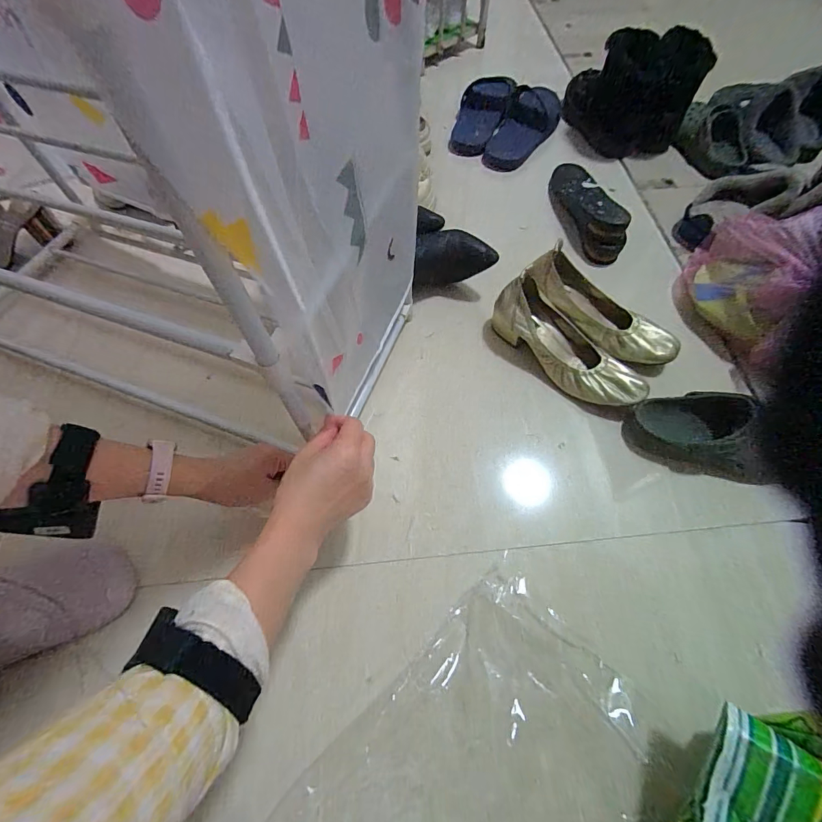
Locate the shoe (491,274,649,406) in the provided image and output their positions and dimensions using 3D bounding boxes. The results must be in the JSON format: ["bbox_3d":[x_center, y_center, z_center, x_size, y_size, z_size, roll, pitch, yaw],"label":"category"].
[{"bbox_3d":[0.217,-0.091,0.548,0.231,0.087,0.084,36,68,18],"label":"shoe"}]

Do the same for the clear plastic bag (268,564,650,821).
[{"bbox_3d":[0.066,0.355,0.354,0.335,0.023,0.245,-40,68,-18],"label":"clear plastic bag"}]

